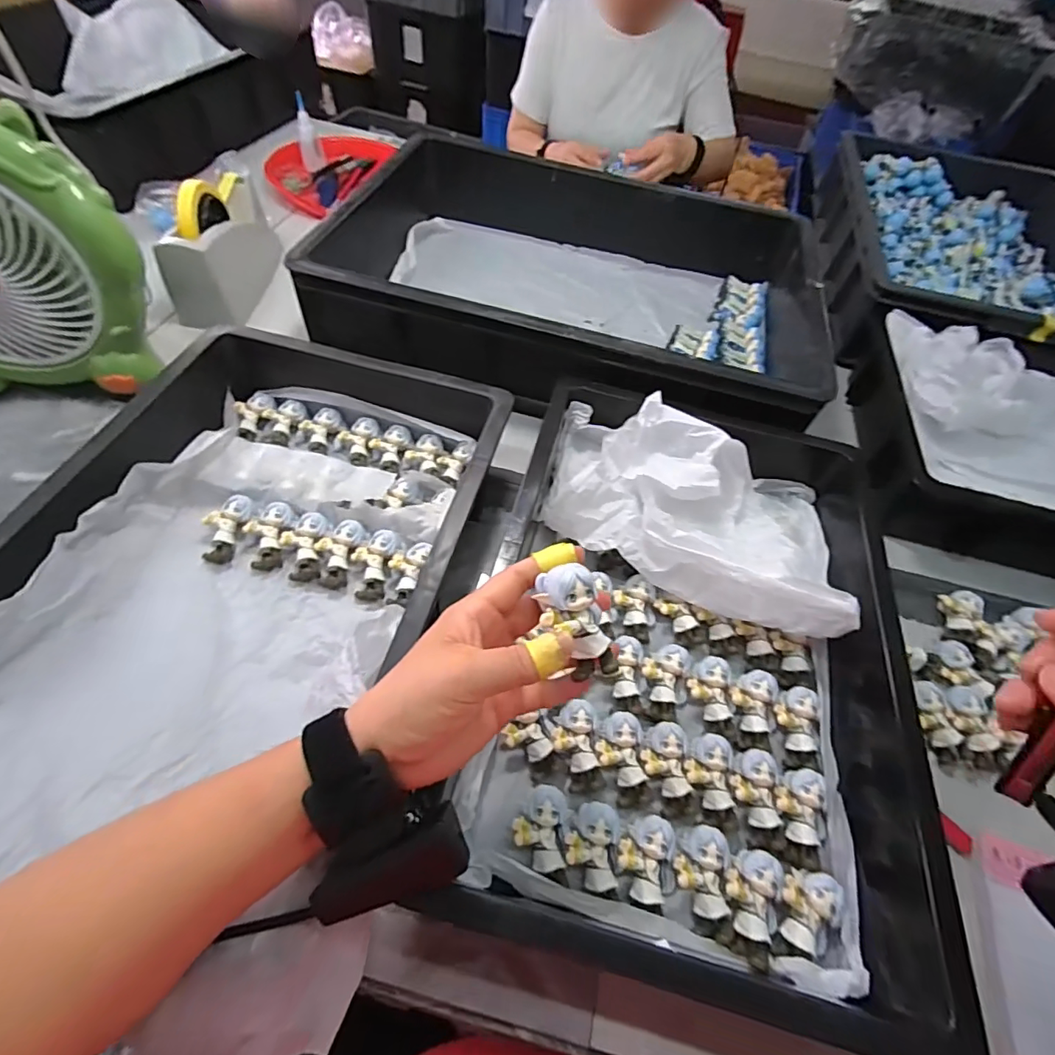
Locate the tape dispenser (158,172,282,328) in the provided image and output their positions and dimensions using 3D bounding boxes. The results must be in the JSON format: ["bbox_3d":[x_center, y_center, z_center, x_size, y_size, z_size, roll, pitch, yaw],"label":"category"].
[{"bbox_3d":[-0.404,-0.385,0.661,0.084,0.121,0.207,4,56,-4],"label":"tape dispenser"}]

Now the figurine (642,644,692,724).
[{"bbox_3d":[0.115,0.130,0.417,0.039,0.021,0.060,8,55,-1],"label":"figurine"}]

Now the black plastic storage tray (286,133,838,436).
[{"bbox_3d":[0.051,-0.321,0.665,0.609,0.143,0.437,14,55,3],"label":"black plastic storage tray"}]

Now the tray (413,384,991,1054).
[{"bbox_3d":[0.140,0.071,0.421,0.334,0.091,0.454,15,56,4],"label":"tray"}]

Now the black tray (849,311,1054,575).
[{"bbox_3d":[0.599,-0.082,0.566,0.380,0.113,0.345,16,56,4],"label":"black tray"}]

